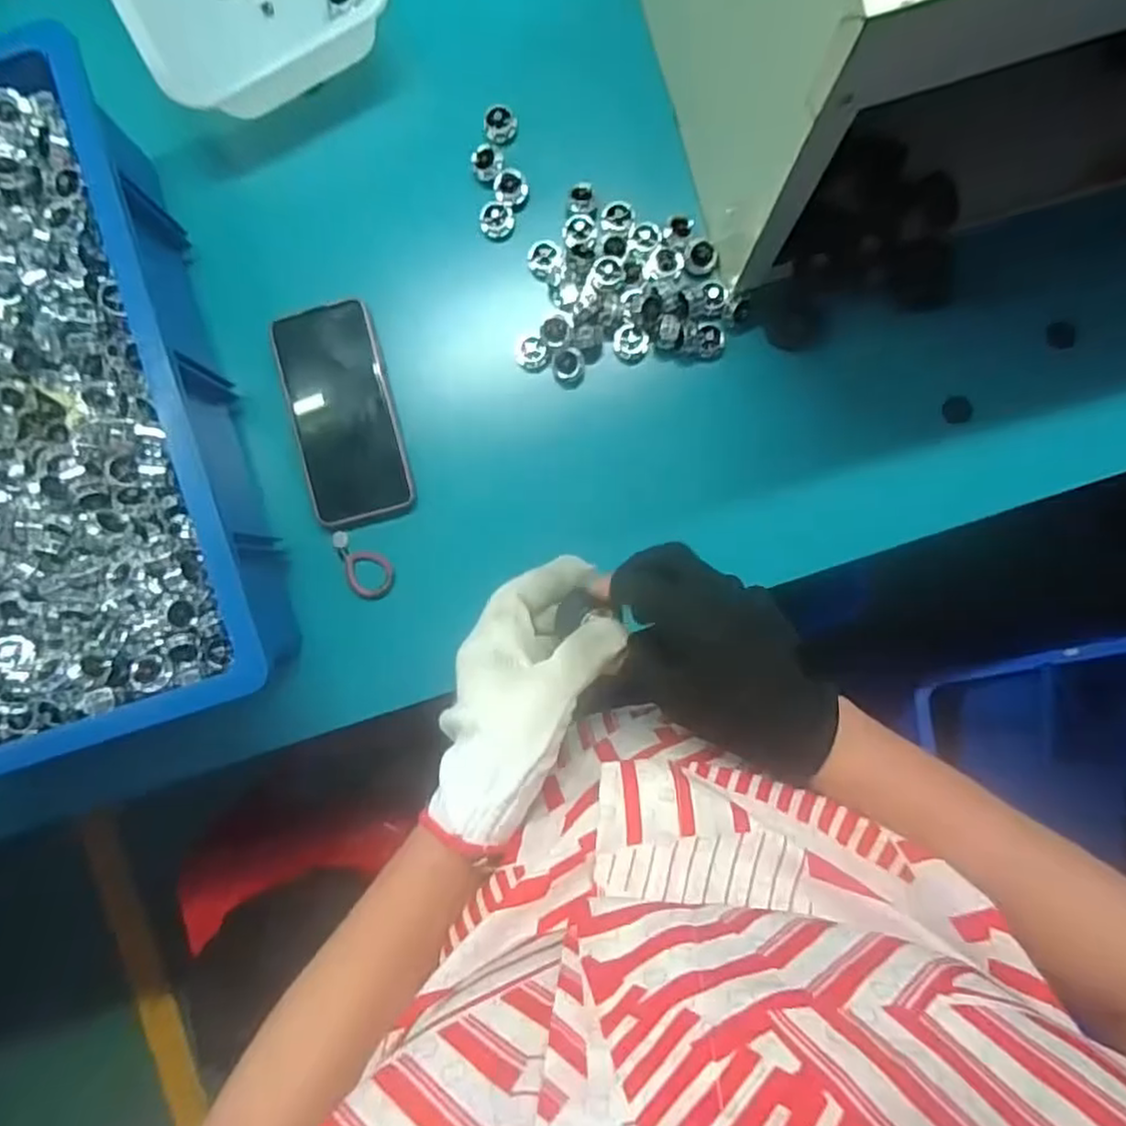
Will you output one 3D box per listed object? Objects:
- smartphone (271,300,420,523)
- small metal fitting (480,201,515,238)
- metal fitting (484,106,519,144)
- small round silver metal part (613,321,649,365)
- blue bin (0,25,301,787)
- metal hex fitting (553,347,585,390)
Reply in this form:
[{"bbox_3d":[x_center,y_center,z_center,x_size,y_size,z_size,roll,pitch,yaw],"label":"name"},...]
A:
[{"bbox_3d":[-0.171,-0.116,0.521,0.079,0.013,0.171,-16,88,6],"label":"smartphone"},{"bbox_3d":[-0.051,-0.266,0.525,0.026,0.014,0.022,-23,87,6],"label":"small metal fitting"},{"bbox_3d":[-0.048,-0.339,0.524,0.023,0.014,0.020,-23,87,6],"label":"metal fitting"},{"bbox_3d":[0.052,-0.169,0.520,0.027,0.014,0.028,0,89,6],"label":"small round silver metal part"},{"bbox_3d":[-0.394,-0.092,0.481,0.320,0.112,0.451,-18,88,6],"label":"blue bin"},{"bbox_3d":[0.005,-0.150,0.520,0.022,0.021,0.026,16,91,6],"label":"metal hex fitting"}]

